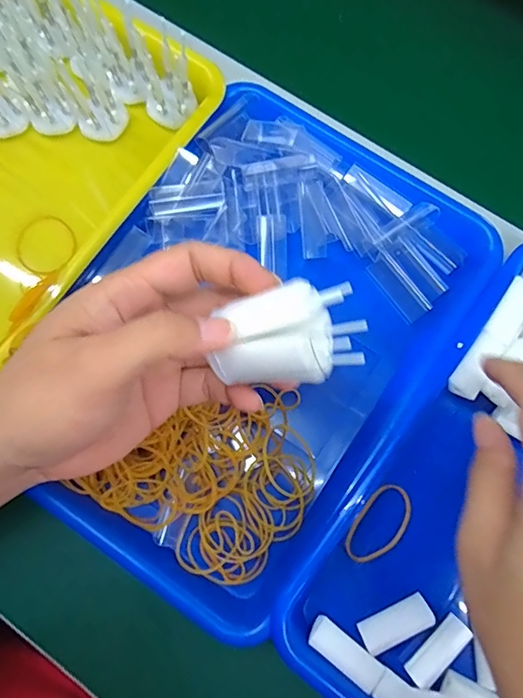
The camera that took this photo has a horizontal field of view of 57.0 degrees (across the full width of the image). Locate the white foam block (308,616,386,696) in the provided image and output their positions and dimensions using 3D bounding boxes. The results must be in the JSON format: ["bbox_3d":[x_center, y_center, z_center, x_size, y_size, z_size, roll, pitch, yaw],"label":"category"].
[{"bbox_3d":[0.051,0.186,0.294,0.047,0.010,0.018,37,80,9],"label":"white foam block"}]

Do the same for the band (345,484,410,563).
[{"bbox_3d":[0.077,0.115,0.315,0.036,0.004,0.056,41,82,-14],"label":"band"}]

